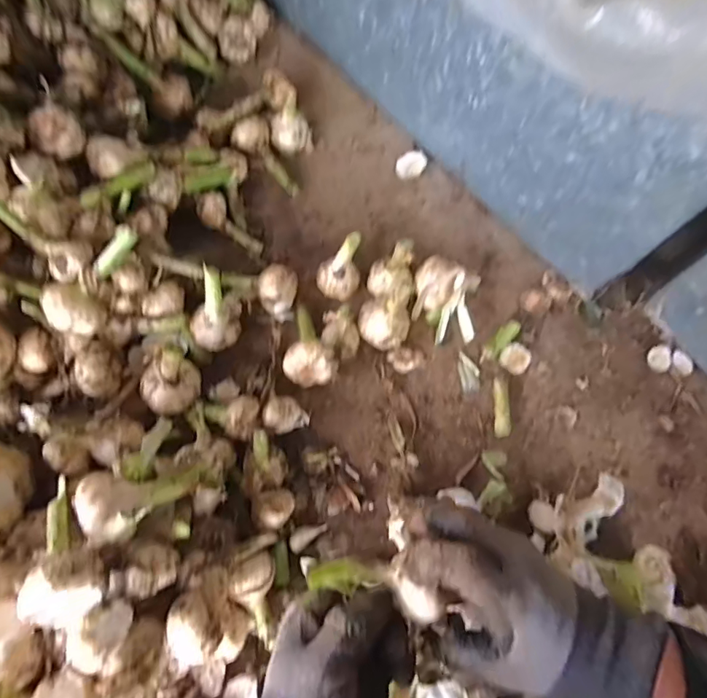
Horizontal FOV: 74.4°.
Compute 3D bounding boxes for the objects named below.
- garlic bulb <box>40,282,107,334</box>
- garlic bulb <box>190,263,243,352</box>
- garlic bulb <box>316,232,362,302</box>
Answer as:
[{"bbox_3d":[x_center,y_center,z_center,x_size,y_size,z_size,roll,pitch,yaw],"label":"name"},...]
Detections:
[{"bbox_3d":[-0.277,-0.040,0.459,0.046,0.034,0.043,1,65,-3],"label":"garlic bulb"},{"bbox_3d":[-0.156,-0.035,0.526,0.048,0.091,0.057,38,69,13],"label":"garlic bulb"},{"bbox_3d":[-0.018,-0.095,0.562,0.051,0.087,0.044,4,65,-2],"label":"garlic bulb"}]

